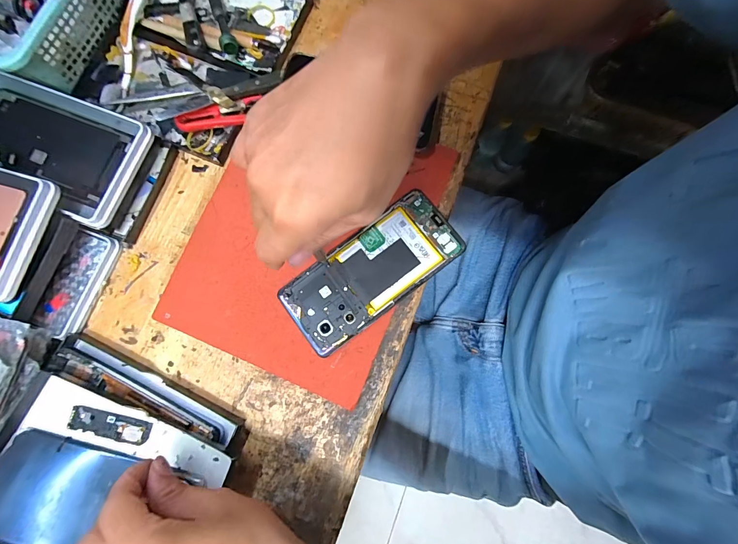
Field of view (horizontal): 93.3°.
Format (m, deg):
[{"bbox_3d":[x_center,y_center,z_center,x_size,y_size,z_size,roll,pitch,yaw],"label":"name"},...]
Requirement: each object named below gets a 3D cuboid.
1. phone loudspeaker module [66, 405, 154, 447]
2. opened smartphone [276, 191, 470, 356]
[{"bbox_3d":[-0.211,0.124,0.282,0.067,0.004,0.018,12,80,2],"label":"phone loudspeaker module"},{"bbox_3d":[0.002,-0.002,0.309,0.159,0.004,0.070,-36,82,-4],"label":"opened smartphone"}]

